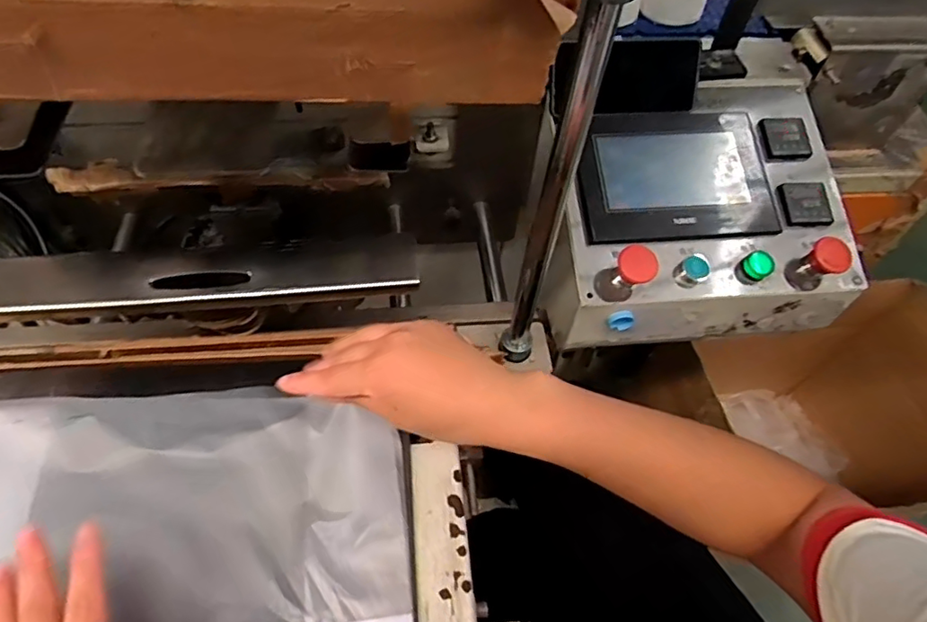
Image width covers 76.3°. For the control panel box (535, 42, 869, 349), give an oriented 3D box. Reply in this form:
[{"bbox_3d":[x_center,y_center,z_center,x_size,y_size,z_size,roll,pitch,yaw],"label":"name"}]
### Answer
[{"bbox_3d":[0.245,-0.127,0.667,0.310,0.143,0.280,-6,56,-8],"label":"control panel box"}]

